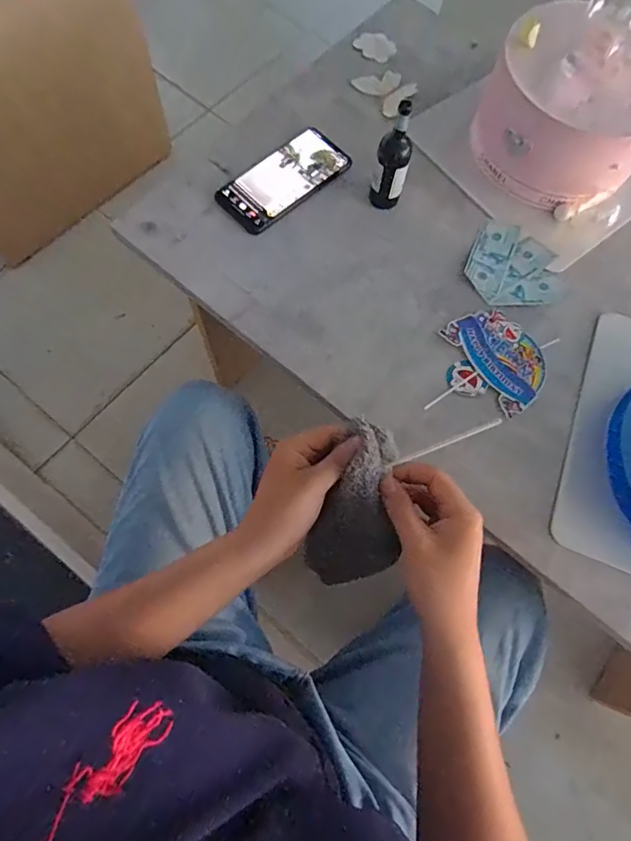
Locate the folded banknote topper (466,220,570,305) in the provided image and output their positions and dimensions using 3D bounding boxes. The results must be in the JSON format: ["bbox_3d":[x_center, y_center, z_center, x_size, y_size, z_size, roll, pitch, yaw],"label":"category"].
[{"bbox_3d":[0.220,-0.179,0.534,0.102,0.004,0.107,-2,72,-3],"label":"folded banknote topper"}]

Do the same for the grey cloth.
[{"bbox_3d":[0.032,0.062,0.334,0.060,0.023,0.121,12,106,2],"label":"grey cloth"}]

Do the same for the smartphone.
[{"bbox_3d":[-0.036,-0.280,0.550,0.159,0.008,0.076,-42,78,-14],"label":"smartphone"}]

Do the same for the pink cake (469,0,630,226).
[{"bbox_3d":[0.294,-0.340,0.521,0.208,0.135,0.167,37,73,9],"label":"pink cake"}]

